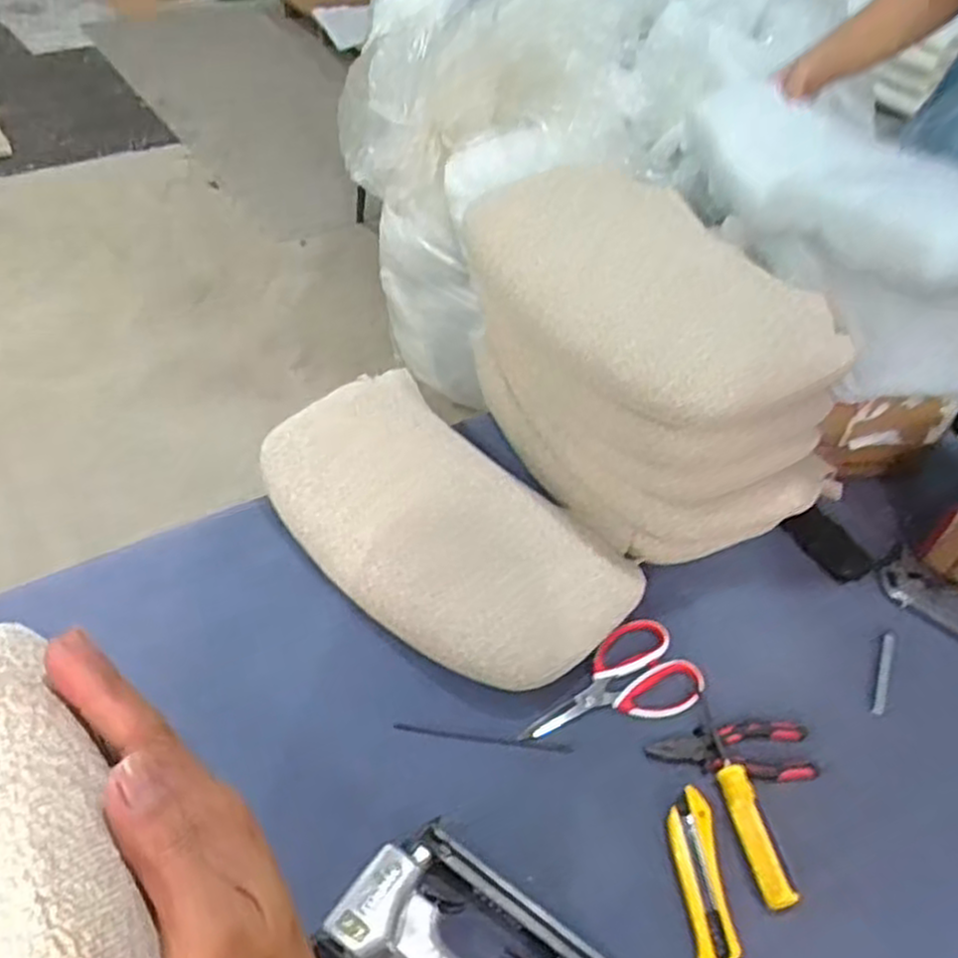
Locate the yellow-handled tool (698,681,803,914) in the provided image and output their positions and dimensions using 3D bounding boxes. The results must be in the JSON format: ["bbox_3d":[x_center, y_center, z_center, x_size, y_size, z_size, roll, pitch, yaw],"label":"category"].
[{"bbox_3d":[0.227,0.266,0.695,0.033,0.031,0.191,-6,47,-11],"label":"yellow-handled tool"}]

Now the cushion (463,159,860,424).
[{"bbox_3d":[0.161,-0.211,0.826,0.231,0.092,0.421,-16,49,-20],"label":"cushion"}]

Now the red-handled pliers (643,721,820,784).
[{"bbox_3d":[0.230,0.251,0.732,0.154,0.017,0.051,0,46,-5],"label":"red-handled pliers"}]

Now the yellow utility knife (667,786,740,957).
[{"bbox_3d":[0.182,0.339,0.647,0.037,0.012,0.164,2,46,-3],"label":"yellow utility knife"}]

